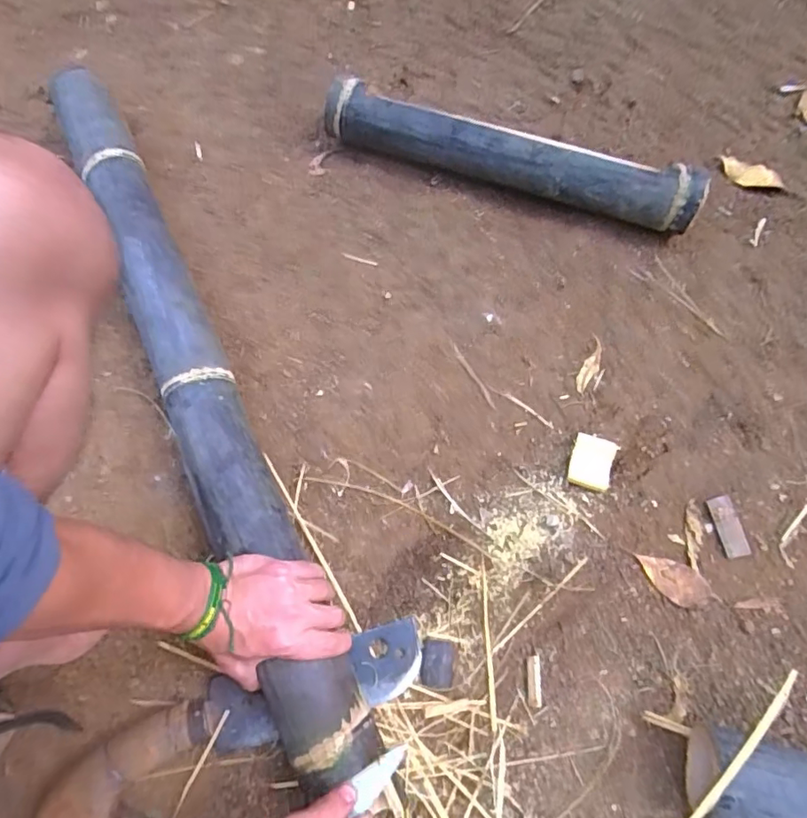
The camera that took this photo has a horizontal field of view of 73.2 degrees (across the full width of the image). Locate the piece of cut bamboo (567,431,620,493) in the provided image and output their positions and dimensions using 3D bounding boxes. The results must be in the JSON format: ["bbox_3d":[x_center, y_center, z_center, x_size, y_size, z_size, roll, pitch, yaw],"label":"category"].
[{"bbox_3d":[0.215,0.061,0.622,0.046,0.015,0.059,15,71,6],"label":"piece of cut bamboo"}]

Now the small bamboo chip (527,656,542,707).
[{"bbox_3d":[0.131,0.273,0.545,0.013,0.004,0.045,2,70,2],"label":"small bamboo chip"}]

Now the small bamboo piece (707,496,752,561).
[{"bbox_3d":[0.360,0.130,0.602,0.027,0.006,0.066,-12,70,-4],"label":"small bamboo piece"}]

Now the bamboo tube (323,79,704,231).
[{"bbox_3d":[0.131,-0.337,0.715,0.505,0.061,0.074,15,72,7],"label":"bamboo tube"}]

